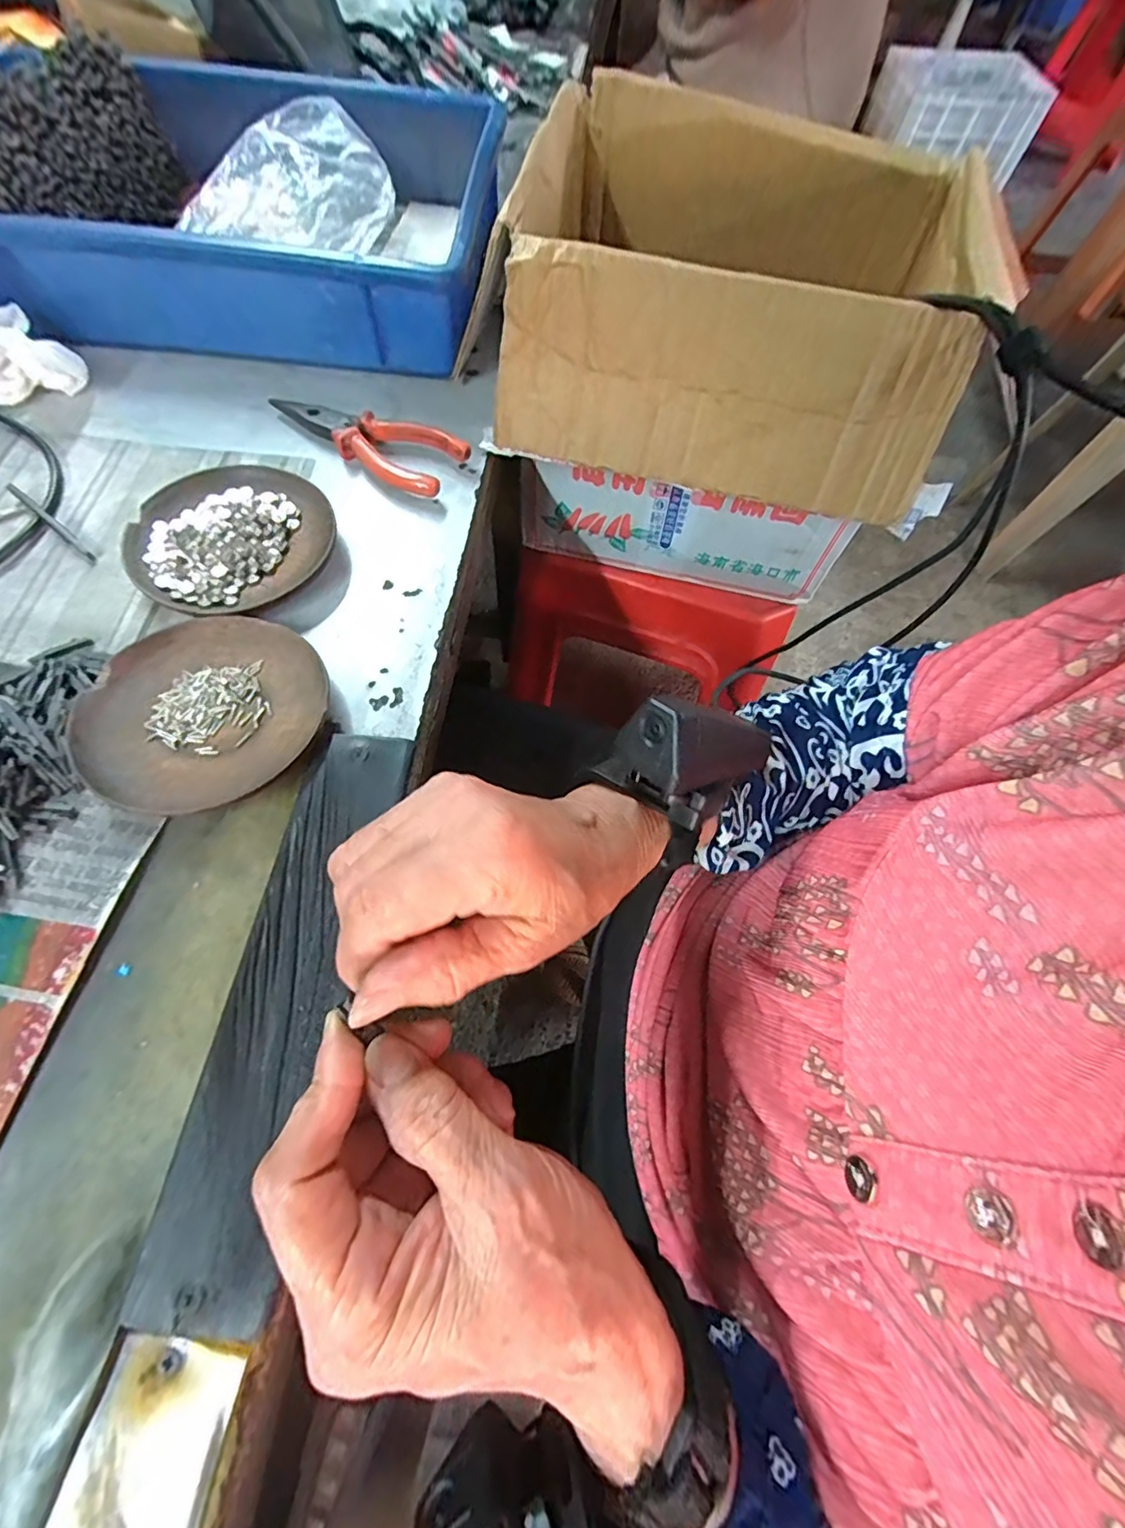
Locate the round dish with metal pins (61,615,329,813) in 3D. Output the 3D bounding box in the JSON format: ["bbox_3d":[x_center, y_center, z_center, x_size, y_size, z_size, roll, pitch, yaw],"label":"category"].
[{"bbox_3d":[-0.179,-0.028,0.274,0.109,0.018,0.111,1,65,-2],"label":"round dish with metal pins"}]

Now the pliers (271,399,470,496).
[{"bbox_3d":[-0.135,-0.224,0.370,0.139,0.015,0.047,28,67,10],"label":"pliers"}]

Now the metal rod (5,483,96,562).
[{"bbox_3d":[-0.314,-0.150,0.331,0.085,0.010,0.005,37,69,13],"label":"metal rod"}]

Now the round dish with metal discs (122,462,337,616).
[{"bbox_3d":[-0.199,-0.137,0.328,0.111,0.014,0.107,1,65,-2],"label":"round dish with metal discs"}]

